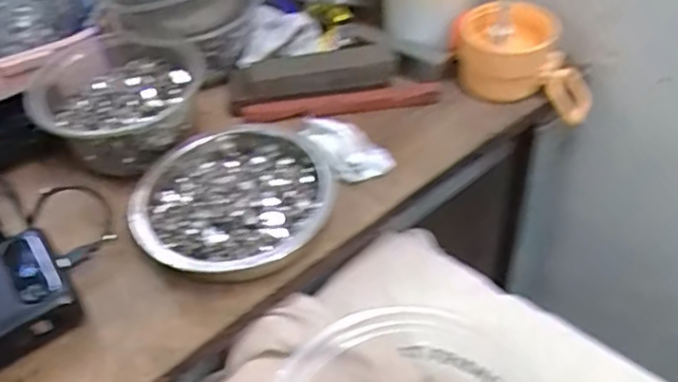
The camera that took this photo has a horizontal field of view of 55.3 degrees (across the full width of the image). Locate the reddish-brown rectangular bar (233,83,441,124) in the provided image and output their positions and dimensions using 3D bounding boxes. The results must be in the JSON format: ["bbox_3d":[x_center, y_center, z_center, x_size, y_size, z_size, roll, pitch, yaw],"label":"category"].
[{"bbox_3d":[0.000,-0.065,0.486,0.153,0.012,0.018,-8,45,-1],"label":"reddish-brown rectangular bar"}]

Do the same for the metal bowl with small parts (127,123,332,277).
[{"bbox_3d":[-0.065,0.001,0.415,0.120,0.032,0.134,9,47,15],"label":"metal bowl with small parts"}]

